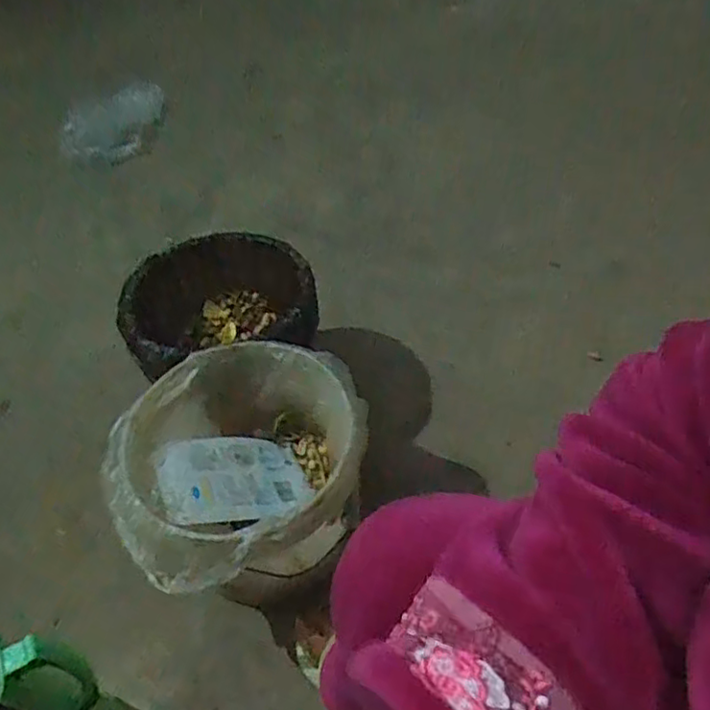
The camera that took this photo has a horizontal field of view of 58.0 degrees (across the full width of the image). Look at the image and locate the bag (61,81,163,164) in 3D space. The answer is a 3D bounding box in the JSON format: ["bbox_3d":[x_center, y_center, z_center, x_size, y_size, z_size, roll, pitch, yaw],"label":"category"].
[{"bbox_3d":[-0.518,-0.493,1.394,0.226,0.129,0.050,-28,22,-17],"label":"bag"}]

